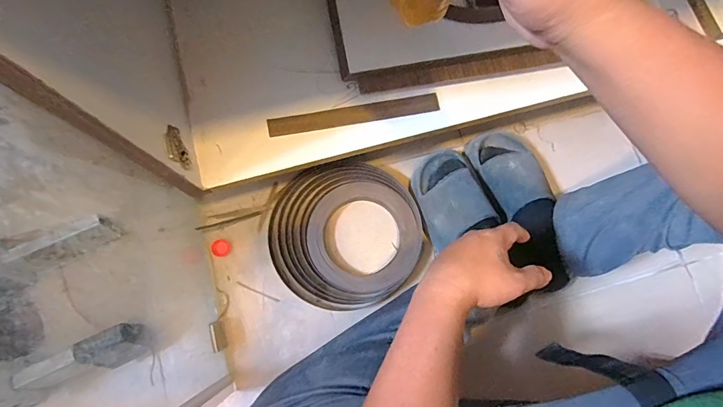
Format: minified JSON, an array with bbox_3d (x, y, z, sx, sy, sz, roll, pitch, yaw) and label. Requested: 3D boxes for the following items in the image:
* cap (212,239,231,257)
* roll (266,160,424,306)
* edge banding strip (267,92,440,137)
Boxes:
[{"bbox_3d":[-0.237,0.075,0.674,0.029,0.008,0.029,0,78,-1],"label":"cap"},{"bbox_3d":[-0.027,0.050,0.661,0.245,0.035,0.231,0,78,-1],"label":"roll"},{"bbox_3d":[-0.011,-0.130,0.587,0.247,0.010,0.028,-10,78,-3],"label":"edge banding strip"}]

